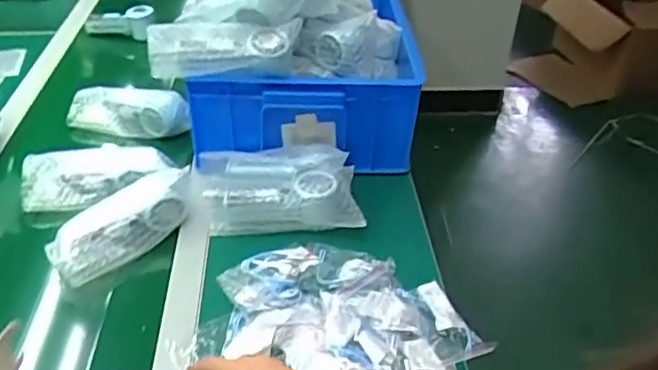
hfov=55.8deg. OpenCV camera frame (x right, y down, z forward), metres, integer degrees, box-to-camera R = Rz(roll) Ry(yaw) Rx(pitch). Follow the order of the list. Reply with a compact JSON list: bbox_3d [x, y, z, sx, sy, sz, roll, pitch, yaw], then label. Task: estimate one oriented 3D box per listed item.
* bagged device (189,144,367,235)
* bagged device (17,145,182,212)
[{"bbox_3d":[-0.073,-0.007,0.872,0.232,0.073,0.134,1,36,-2],"label":"bagged device"},{"bbox_3d":[-0.329,-0.016,0.879,0.204,0.060,0.061,-2,36,-6],"label":"bagged device"}]

